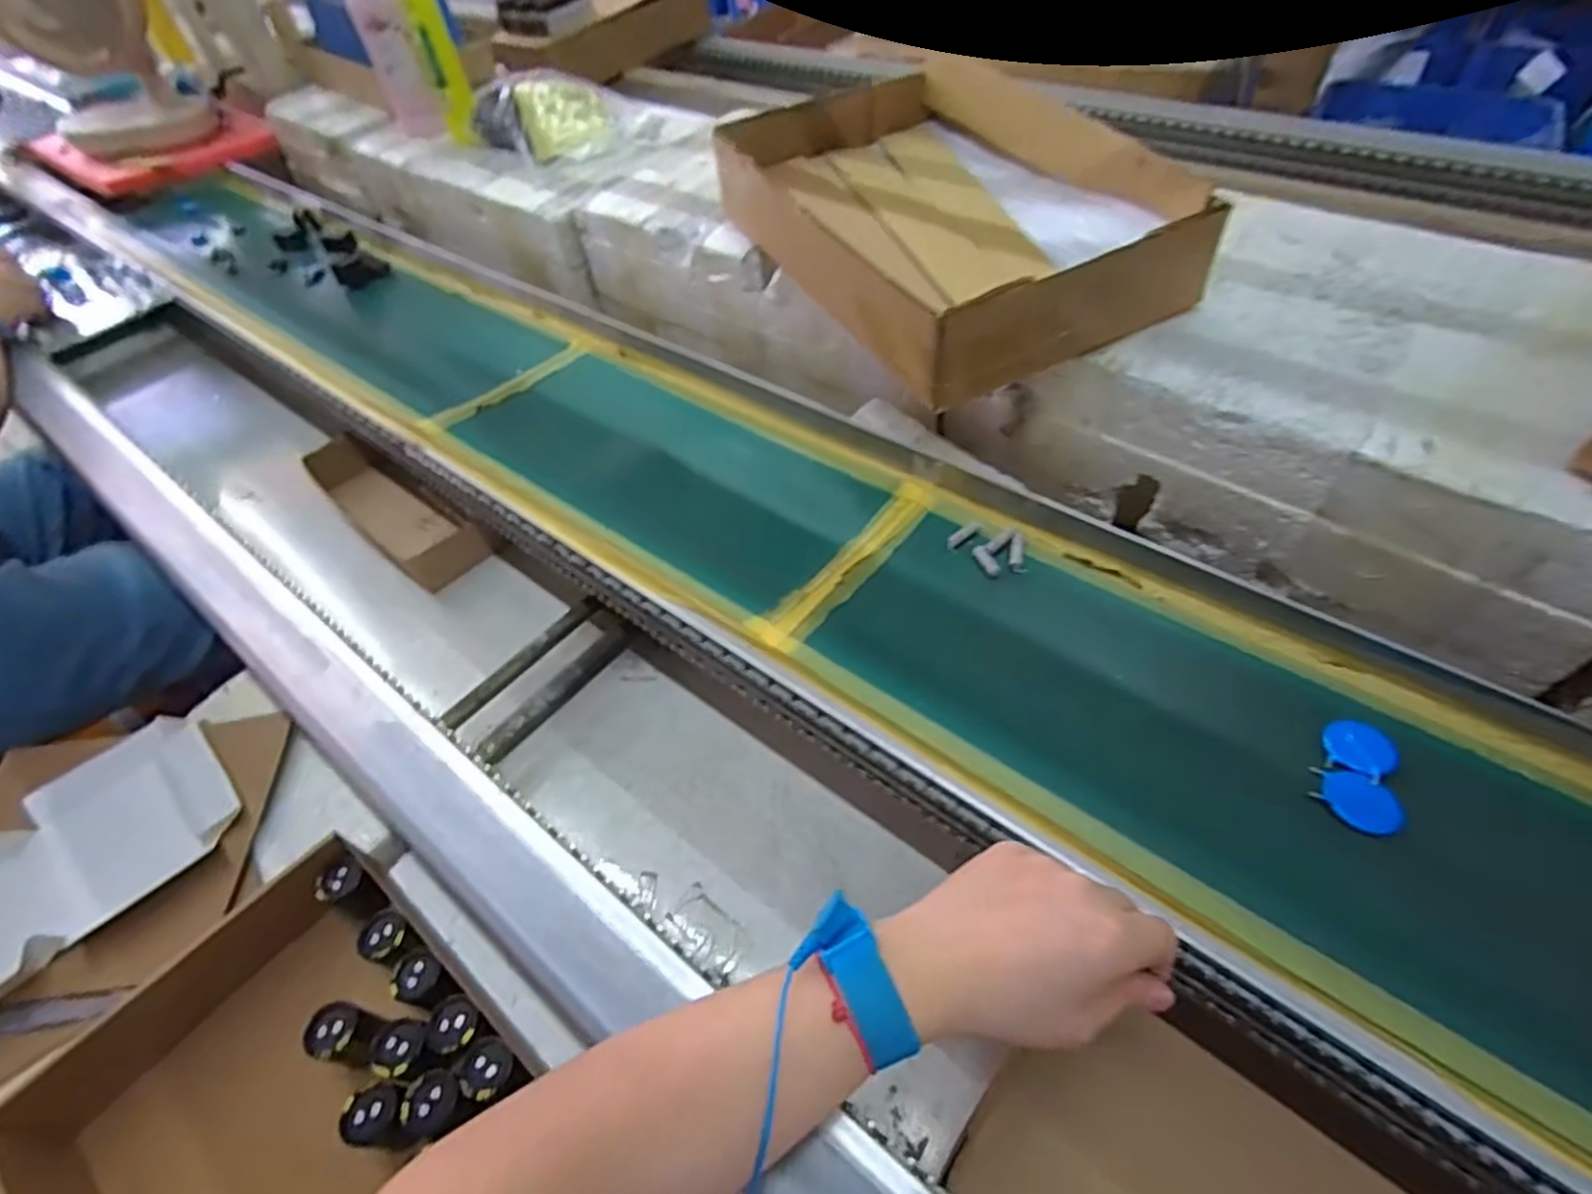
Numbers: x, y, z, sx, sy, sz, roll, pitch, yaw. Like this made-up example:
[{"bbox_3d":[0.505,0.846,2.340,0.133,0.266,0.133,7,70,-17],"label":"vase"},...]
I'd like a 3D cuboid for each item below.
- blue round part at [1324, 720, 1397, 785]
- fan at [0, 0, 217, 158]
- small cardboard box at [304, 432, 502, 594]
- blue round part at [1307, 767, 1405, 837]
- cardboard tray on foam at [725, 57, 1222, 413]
[{"bbox_3d":[0.295,0.079,0.371,0.030,0.007,0.036,27,58,25],"label":"blue round part"},{"bbox_3d":[-1.041,-0.822,1.037,0.201,0.319,0.180,-37,57,-23],"label":"fan"},{"bbox_3d":[-0.391,-0.084,0.690,0.234,0.048,0.072,31,60,27],"label":"small cardboard box"},{"bbox_3d":[0.278,0.100,0.353,0.038,0.006,0.029,25,57,24],"label":"blue round part"},{"bbox_3d":[0.113,-0.315,0.583,0.247,0.089,0.359,-25,53,-14],"label":"cardboard tray on foam"}]

